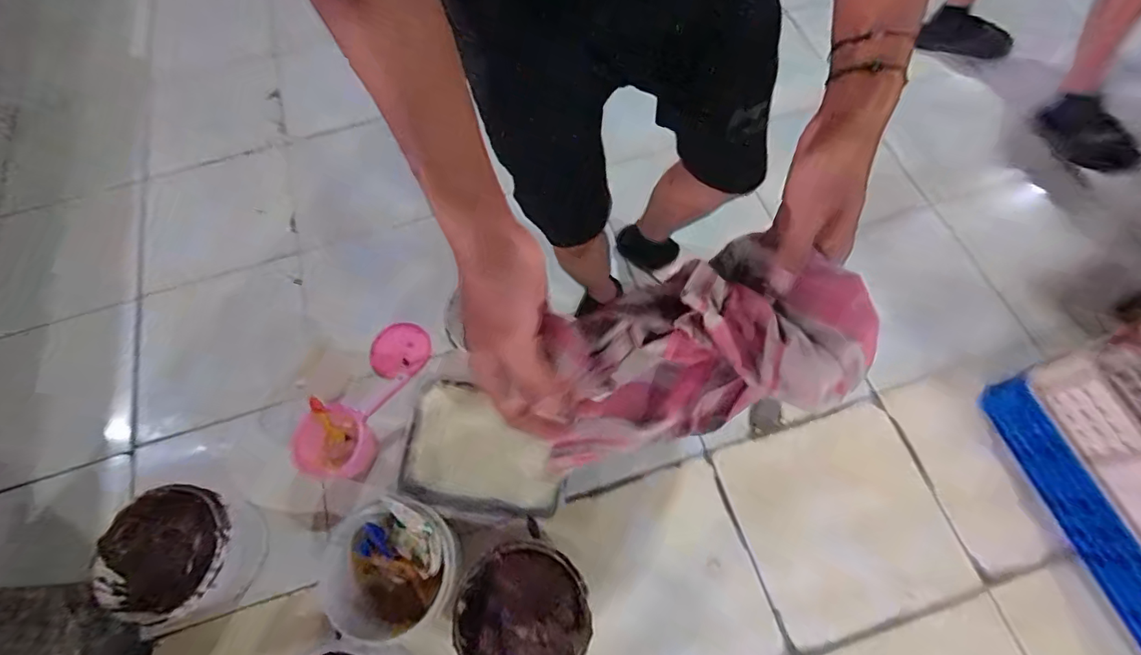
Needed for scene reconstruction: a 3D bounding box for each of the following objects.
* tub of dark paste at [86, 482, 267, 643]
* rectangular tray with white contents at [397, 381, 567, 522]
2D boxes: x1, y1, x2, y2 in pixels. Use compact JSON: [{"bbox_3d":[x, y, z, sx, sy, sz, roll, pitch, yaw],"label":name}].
[{"bbox_3d":[-0.716,0.427,0.941,0.228,0.172,0.221,-1,72,3],"label":"tub of dark paste"},{"bbox_3d":[-0.178,0.258,1.055,0.332,0.028,0.244,11,68,5],"label":"rectangular tray with white contents"}]

